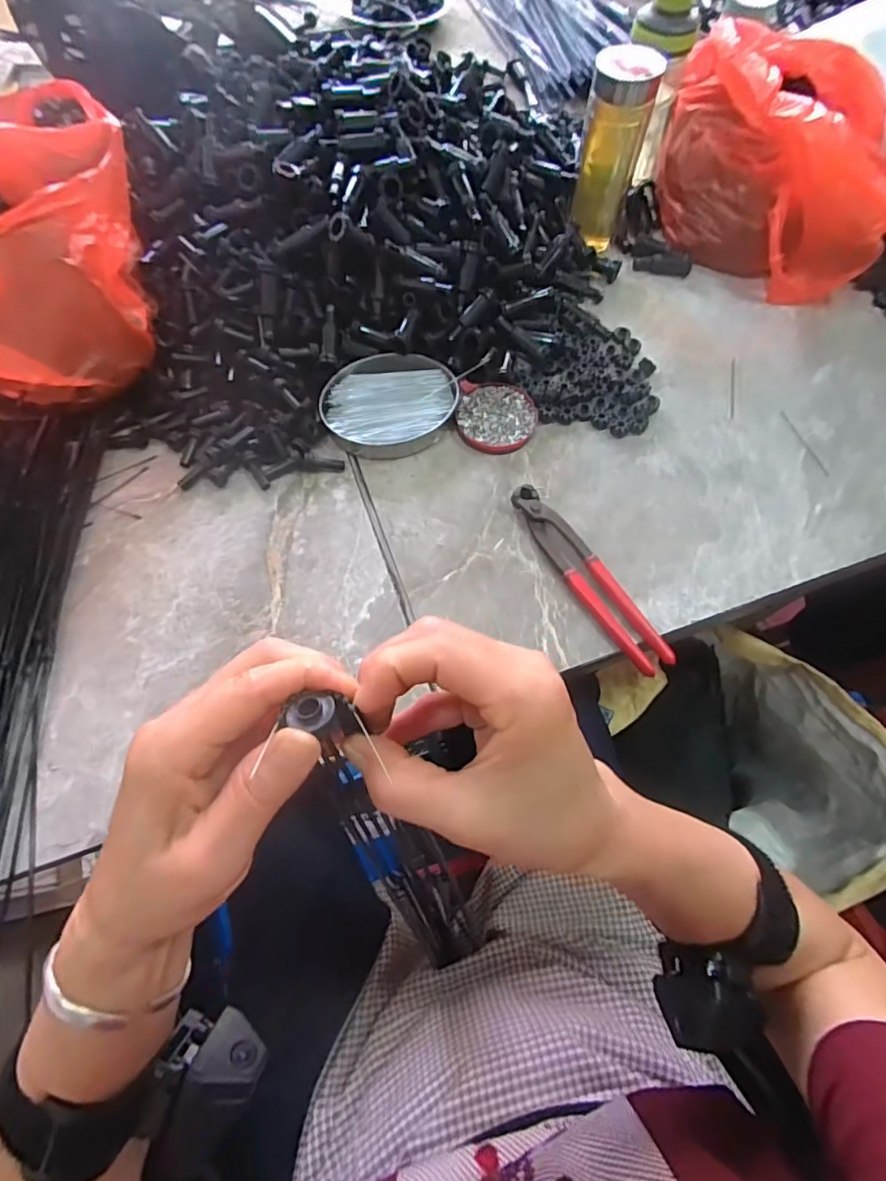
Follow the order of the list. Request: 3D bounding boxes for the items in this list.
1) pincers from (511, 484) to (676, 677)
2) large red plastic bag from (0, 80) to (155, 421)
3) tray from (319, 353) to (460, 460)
[{"bbox_3d":[0.128,-0.015,0.482,0.035,0.022,0.200,-28,70,-12],"label":"pincers"},{"bbox_3d":[-0.432,-0.339,0.511,0.283,0.121,0.326,-11,67,-6],"label":"large red plastic bag"},{"bbox_3d":[-0.053,-0.191,0.545,0.131,0.022,0.113,3,67,0],"label":"tray"}]

